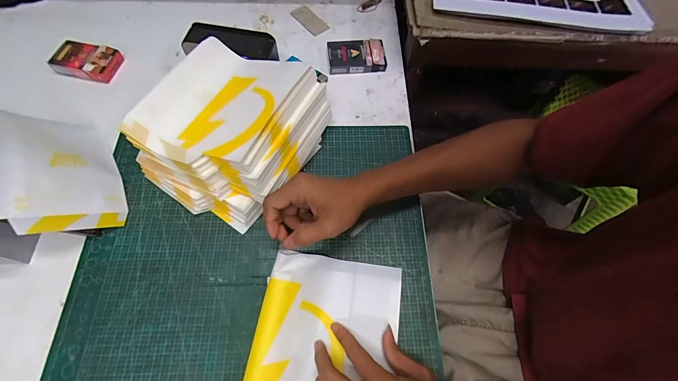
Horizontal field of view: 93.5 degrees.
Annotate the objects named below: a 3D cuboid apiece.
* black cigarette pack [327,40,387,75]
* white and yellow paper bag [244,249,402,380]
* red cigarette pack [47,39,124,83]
[{"bbox_3d":[0.029,-0.236,0.564,0.098,0.025,0.064,-3,64,-4],"label":"black cigarette pack"},{"bbox_3d":[-0.013,0.166,0.357,0.154,0.039,0.185,10,64,3],"label":"white and yellow paper bag"},{"bbox_3d":[-0.425,-0.220,0.540,0.100,0.030,0.061,14,64,5],"label":"red cigarette pack"}]

